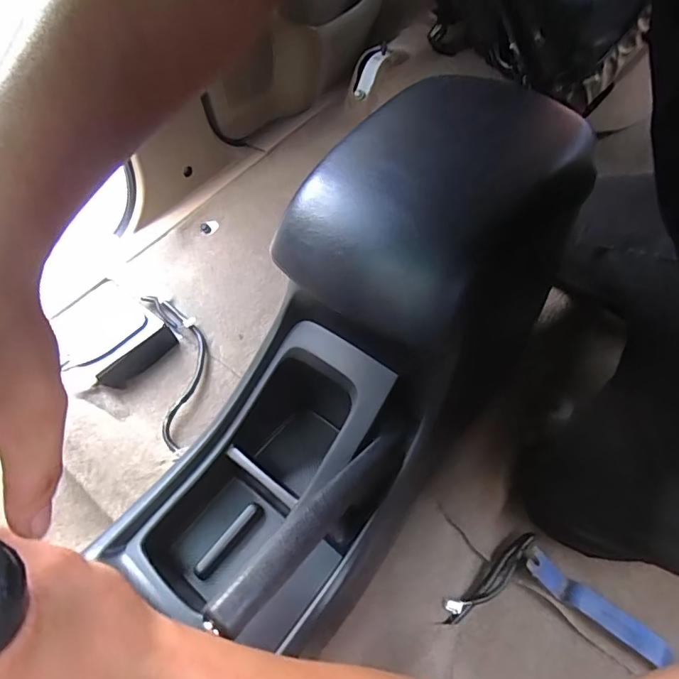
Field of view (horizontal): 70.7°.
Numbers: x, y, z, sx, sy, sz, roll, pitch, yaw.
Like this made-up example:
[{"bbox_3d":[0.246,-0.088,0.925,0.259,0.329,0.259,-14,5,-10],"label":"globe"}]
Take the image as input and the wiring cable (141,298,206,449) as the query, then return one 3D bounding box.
[{"bbox_3d":[-0.272,0.028,0.806,0.089,0.028,0.313,-19,57,-7],"label":"wiring cable"}]

